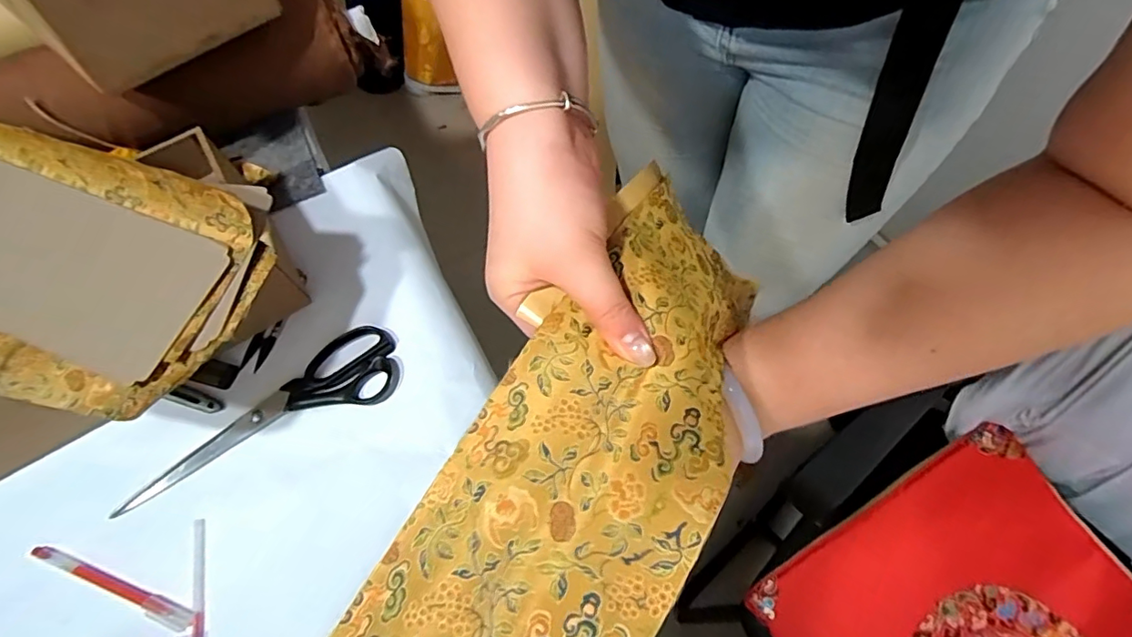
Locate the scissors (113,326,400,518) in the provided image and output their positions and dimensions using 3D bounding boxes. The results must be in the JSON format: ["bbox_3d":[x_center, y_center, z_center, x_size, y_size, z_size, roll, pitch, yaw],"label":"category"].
[{"bbox_3d":[-0.262,0.081,0.464,0.241,0.013,0.071,-26,65,-11],"label":"scissors"}]

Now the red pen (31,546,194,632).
[{"bbox_3d":[-0.343,0.205,0.409,0.142,0.016,0.016,17,65,10],"label":"red pen"}]

